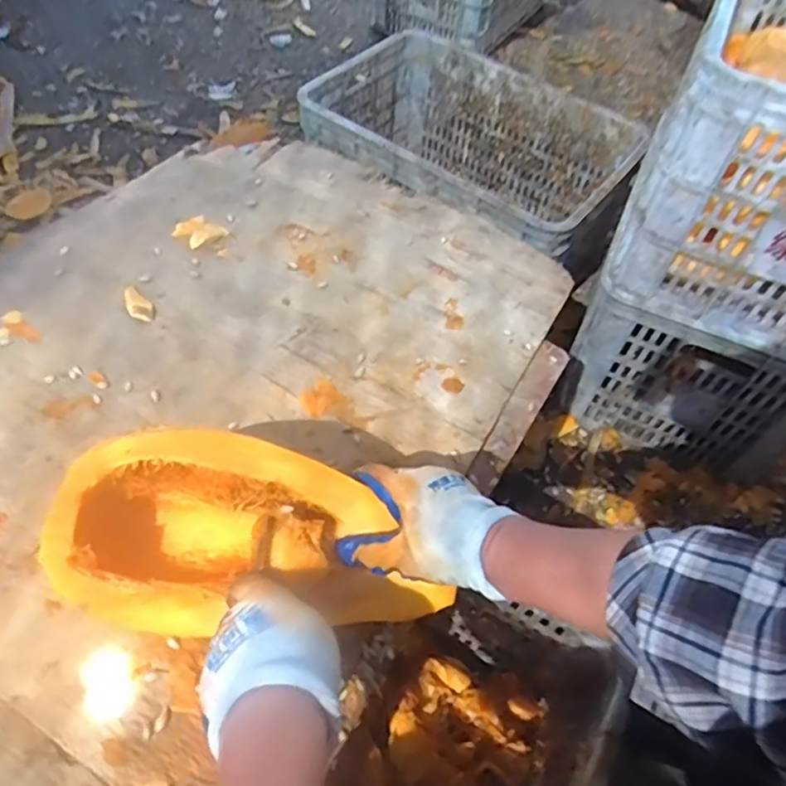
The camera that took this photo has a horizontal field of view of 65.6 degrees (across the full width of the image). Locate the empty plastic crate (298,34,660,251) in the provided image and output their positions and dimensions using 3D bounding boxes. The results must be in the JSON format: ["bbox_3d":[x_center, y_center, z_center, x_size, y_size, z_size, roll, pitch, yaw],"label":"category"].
[{"bbox_3d":[0.133,-0.400,1.116,0.525,0.256,0.367,33,58,16],"label":"empty plastic crate"}]

